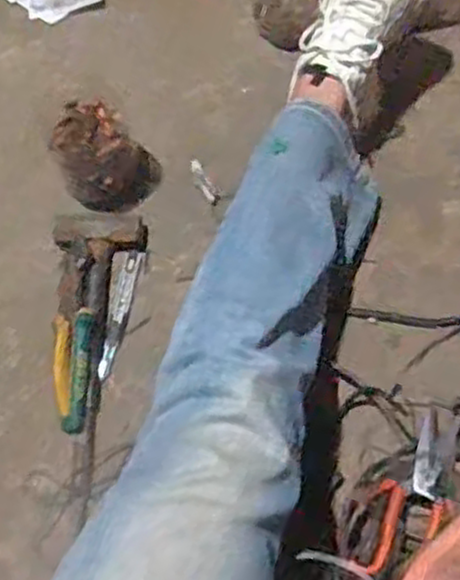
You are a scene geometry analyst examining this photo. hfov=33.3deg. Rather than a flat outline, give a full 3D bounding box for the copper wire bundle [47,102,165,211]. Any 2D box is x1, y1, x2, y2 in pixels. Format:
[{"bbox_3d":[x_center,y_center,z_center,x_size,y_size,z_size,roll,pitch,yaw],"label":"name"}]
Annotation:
[{"bbox_3d":[-0.140,-0.153,0.871,0.100,0.091,0.105,0,69,1],"label":"copper wire bundle"}]

